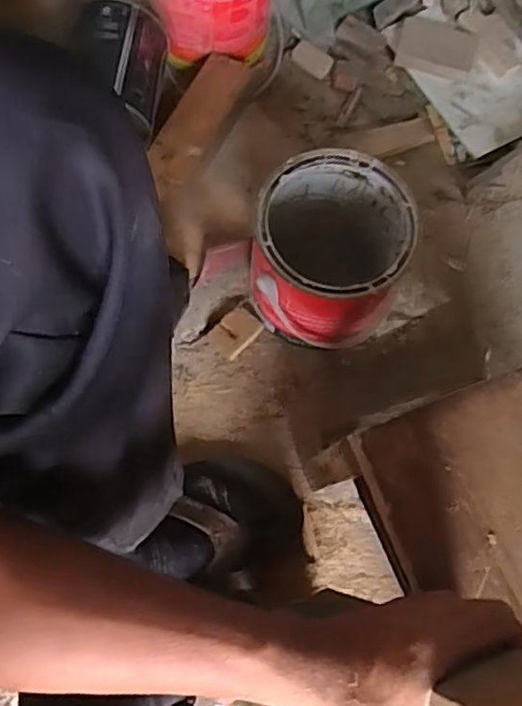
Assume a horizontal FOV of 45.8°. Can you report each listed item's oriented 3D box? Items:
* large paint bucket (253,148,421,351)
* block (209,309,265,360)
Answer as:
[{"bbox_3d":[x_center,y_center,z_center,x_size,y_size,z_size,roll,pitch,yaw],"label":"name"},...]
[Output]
[{"bbox_3d":[0.067,-0.098,0.636,0.141,0.157,0.157,10,74,-1],"label":"large paint bucket"},{"bbox_3d":[-0.028,-0.023,0.683,0.039,0.009,0.052,43,78,9],"label":"block"}]

